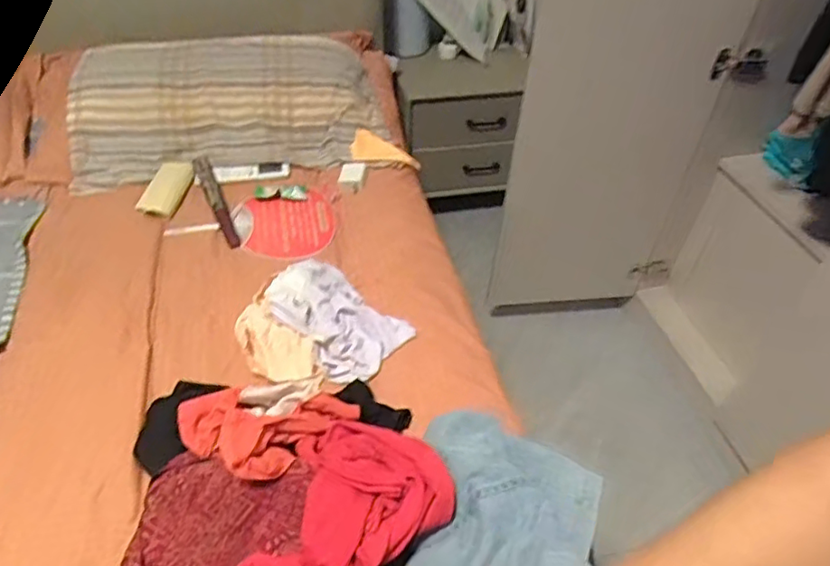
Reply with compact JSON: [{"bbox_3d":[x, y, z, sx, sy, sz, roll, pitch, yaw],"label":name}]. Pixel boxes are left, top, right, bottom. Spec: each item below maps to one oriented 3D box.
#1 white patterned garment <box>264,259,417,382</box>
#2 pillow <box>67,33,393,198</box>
[{"bbox_3d":[-0.131,0.047,0.948,0.235,0.052,0.154,34,53,28],"label":"white patterned garment"},{"bbox_3d":[-0.413,-0.422,1.333,0.668,0.108,0.428,-10,46,-12],"label":"pillow"}]

